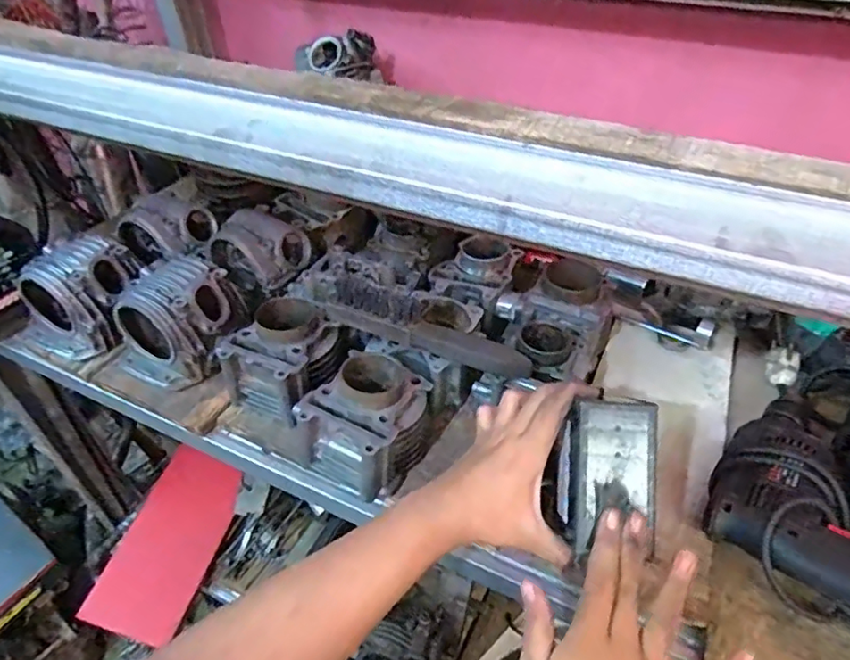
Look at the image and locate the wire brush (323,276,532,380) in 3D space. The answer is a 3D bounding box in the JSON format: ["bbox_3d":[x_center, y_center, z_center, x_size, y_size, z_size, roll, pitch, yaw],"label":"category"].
[{"bbox_3d":[0.002,0.001,0.616,0.230,0.065,0.029,16,45,18],"label":"wire brush"}]

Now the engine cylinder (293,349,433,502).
[{"bbox_3d":[-0.053,0.095,0.579,0.099,0.085,0.122,23,48,24],"label":"engine cylinder"}]

